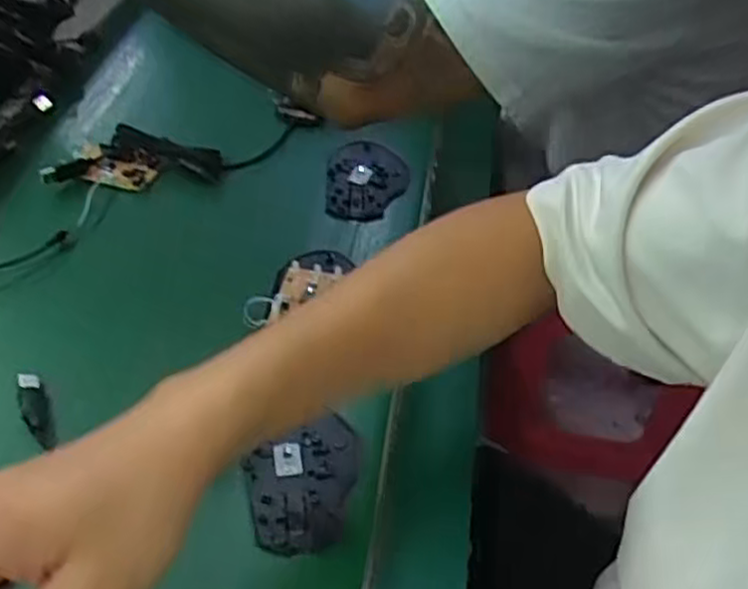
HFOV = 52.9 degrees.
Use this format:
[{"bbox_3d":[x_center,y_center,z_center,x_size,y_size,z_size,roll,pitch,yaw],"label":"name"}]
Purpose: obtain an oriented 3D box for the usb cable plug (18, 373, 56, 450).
[{"bbox_3d":[-0.222,0.076,0.494,0.016,0.014,0.058,-21,50,-21],"label":"usb cable plug"}]

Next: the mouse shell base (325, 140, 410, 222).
[{"bbox_3d":[-0.006,-0.102,0.682,0.072,0.017,0.109,0,46,-2],"label":"mouse shell base"}]

